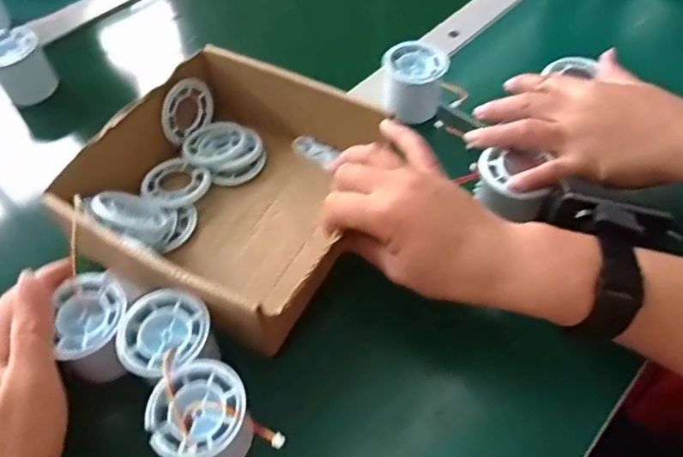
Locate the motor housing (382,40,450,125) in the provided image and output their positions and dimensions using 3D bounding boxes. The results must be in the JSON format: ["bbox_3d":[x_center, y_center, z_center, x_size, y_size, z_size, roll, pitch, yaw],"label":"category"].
[{"bbox_3d":[0.067,-0.134,0.507,0.054,0.047,0.054,2,54,3],"label":"motor housing"}]

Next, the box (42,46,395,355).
[{"bbox_3d":[-0.087,-0.032,0.428,0.191,0.072,0.198,20,57,15],"label":"box"}]

